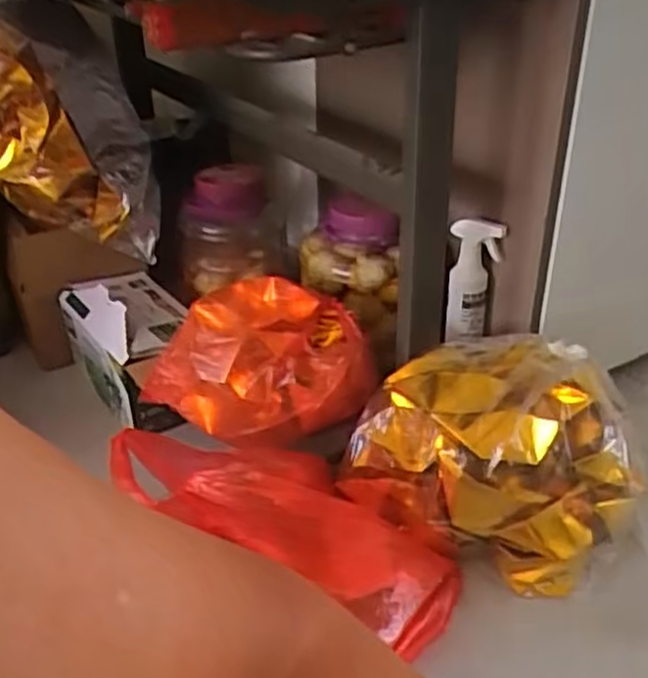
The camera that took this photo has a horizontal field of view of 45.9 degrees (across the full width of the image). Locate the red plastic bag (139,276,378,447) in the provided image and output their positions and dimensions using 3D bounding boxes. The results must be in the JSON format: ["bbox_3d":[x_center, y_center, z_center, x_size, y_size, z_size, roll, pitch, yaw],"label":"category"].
[{"bbox_3d":[-0.089,0.032,1.061,0.299,0.181,0.140,2,31,5],"label":"red plastic bag"}]

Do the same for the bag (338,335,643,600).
[{"bbox_3d":[0.227,0.143,0.994,0.307,0.221,0.252,21,37,32],"label":"bag"}]

